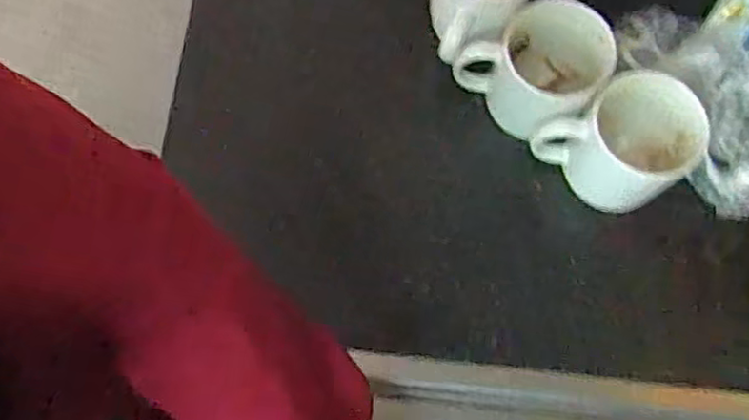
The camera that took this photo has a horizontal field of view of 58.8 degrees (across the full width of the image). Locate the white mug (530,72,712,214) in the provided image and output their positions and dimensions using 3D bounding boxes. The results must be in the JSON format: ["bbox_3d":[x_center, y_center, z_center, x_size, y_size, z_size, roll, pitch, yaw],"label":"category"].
[{"bbox_3d":[0.177,-0.045,0.480,0.094,0.071,0.086,-34,77,-12],"label":"white mug"}]

